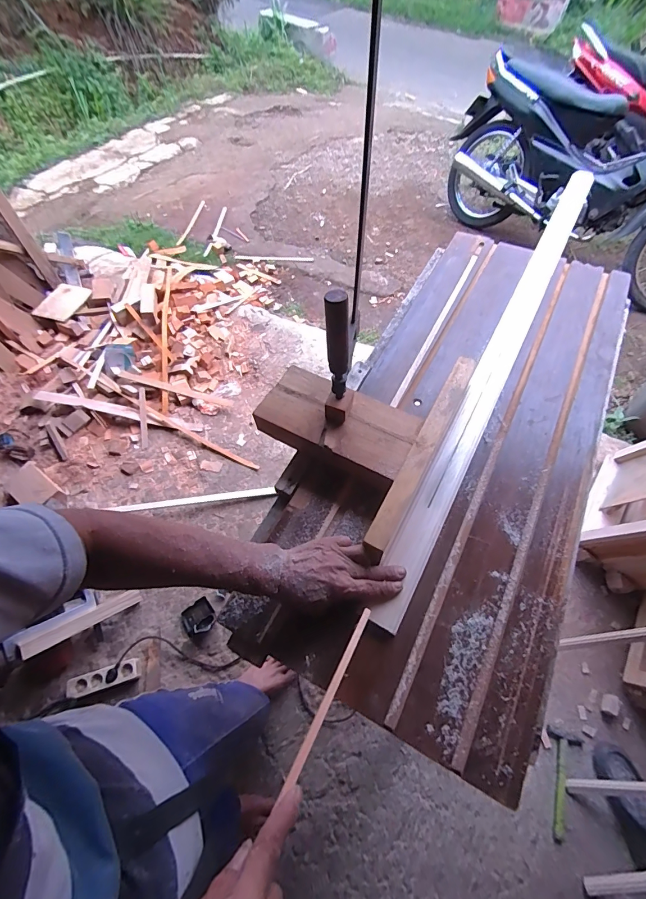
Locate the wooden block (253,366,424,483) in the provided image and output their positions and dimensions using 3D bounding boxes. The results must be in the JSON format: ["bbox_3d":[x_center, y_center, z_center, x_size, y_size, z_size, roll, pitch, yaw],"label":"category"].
[{"bbox_3d":[0.023,-0.043,0.615,0.244,0.051,0.124,25,62,15],"label":"wooden block"}]

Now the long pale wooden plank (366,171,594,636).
[{"bbox_3d":[0.363,-0.224,0.731,0.056,0.033,1.183,26,64,16],"label":"long pale wooden plank"}]

